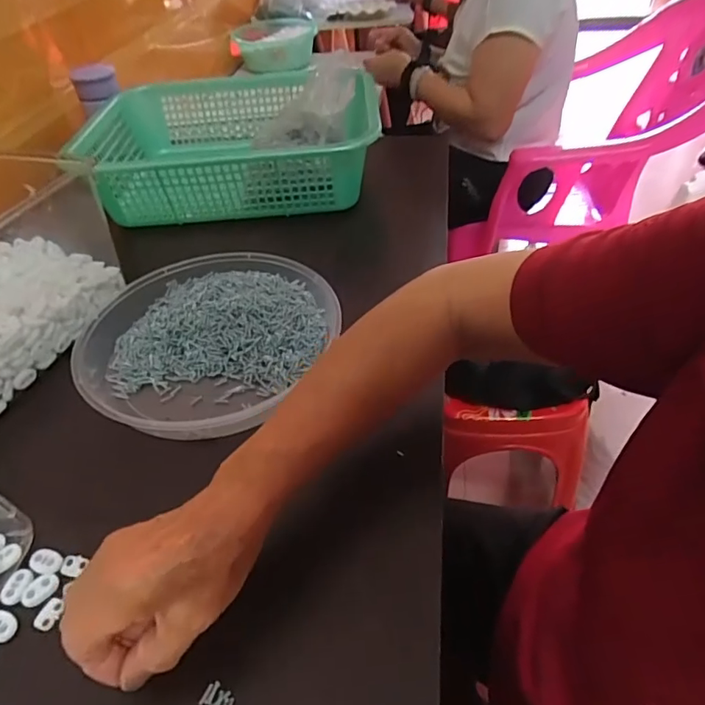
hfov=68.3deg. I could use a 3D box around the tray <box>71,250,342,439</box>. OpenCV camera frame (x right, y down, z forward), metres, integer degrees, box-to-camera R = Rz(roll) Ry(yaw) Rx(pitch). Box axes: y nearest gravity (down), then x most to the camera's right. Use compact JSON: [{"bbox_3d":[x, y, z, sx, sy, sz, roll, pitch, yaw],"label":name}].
[{"bbox_3d":[-0.132,-0.013,0.483,0.225,0.040,0.225,-2,44,2],"label":"tray"}]

